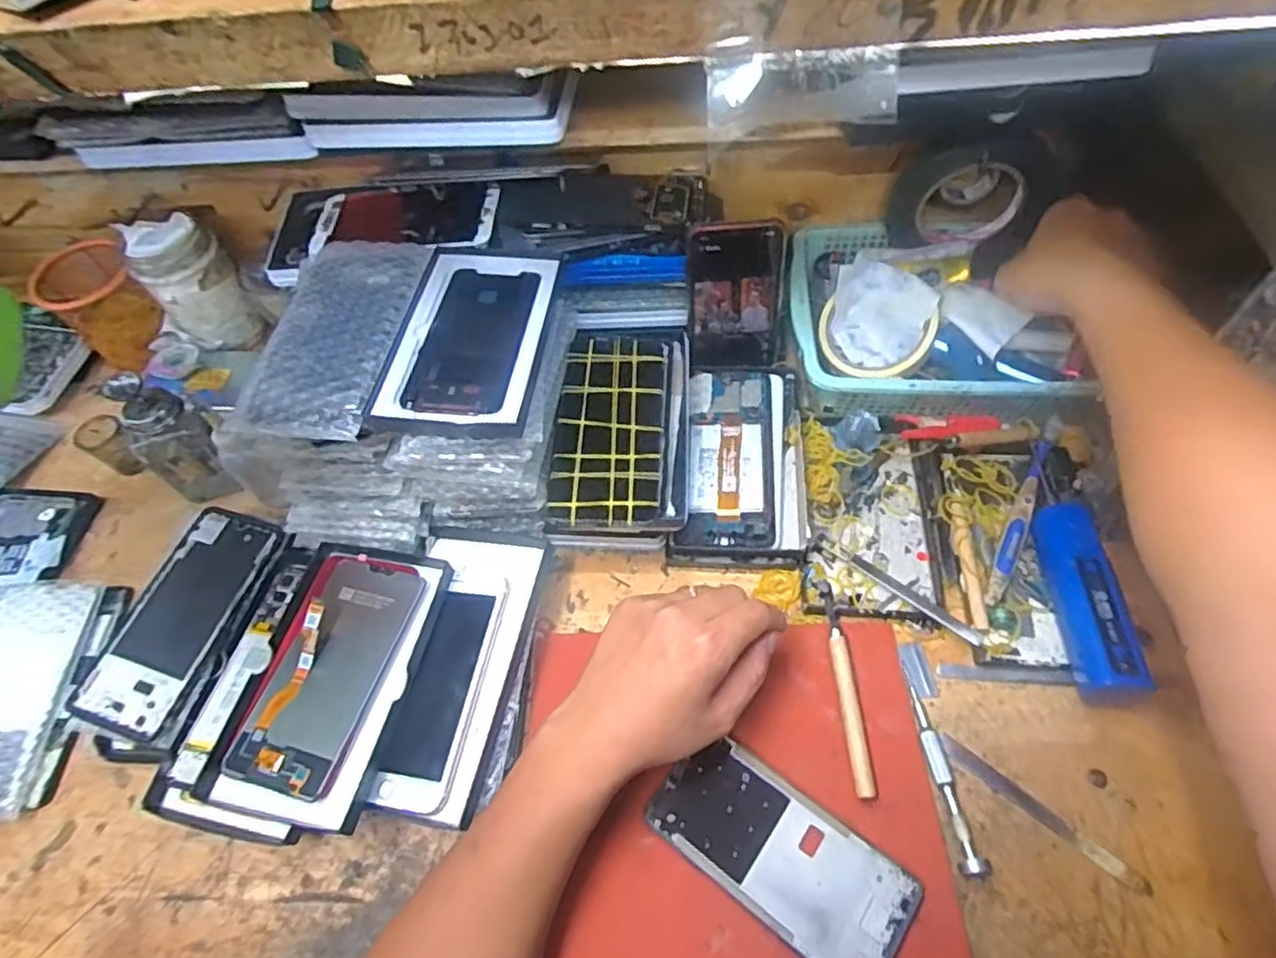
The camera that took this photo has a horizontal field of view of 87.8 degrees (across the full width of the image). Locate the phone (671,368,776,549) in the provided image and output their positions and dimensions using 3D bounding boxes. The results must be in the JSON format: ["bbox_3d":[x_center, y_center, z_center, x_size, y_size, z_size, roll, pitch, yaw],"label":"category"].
[{"bbox_3d":[0.074,-0.022,0.530,0.070,0.009,0.163,2,62,6],"label":"phone"}]

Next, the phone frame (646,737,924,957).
[{"bbox_3d":[0.085,0.222,0.396,0.152,0.006,0.073,32,65,22],"label":"phone frame"}]

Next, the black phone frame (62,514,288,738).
[{"bbox_3d":[-0.330,0.100,0.482,0.076,0.010,0.163,19,64,9],"label":"black phone frame"}]

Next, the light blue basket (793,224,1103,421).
[{"bbox_3d":[0.247,-0.130,0.572,0.224,0.072,0.182,7,58,9],"label":"light blue basket"}]

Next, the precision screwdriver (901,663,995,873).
[{"bbox_3d":[0.189,0.179,0.421,0.016,0.014,0.126,-9,57,-1],"label":"precision screwdriver"}]

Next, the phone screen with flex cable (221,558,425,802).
[{"bbox_3d":[-0.203,0.125,0.438,0.070,0.018,0.149,12,59,12],"label":"phone screen with flex cable"}]

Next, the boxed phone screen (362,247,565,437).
[{"bbox_3d":[-0.112,-0.103,0.459,0.100,0.018,0.173,3,58,7],"label":"boxed phone screen"}]

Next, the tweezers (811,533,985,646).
[{"bbox_3d":[0.187,0.078,0.486,0.132,0.013,0.015,34,66,23],"label":"tweezers"}]

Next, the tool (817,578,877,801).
[{"bbox_3d":[0.139,0.135,0.448,0.012,0.014,0.147,-4,57,2],"label":"tool"}]

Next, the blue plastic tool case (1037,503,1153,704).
[{"bbox_3d":[0.304,0.081,0.451,0.029,0.053,0.141,3,58,6],"label":"blue plastic tool case"}]

